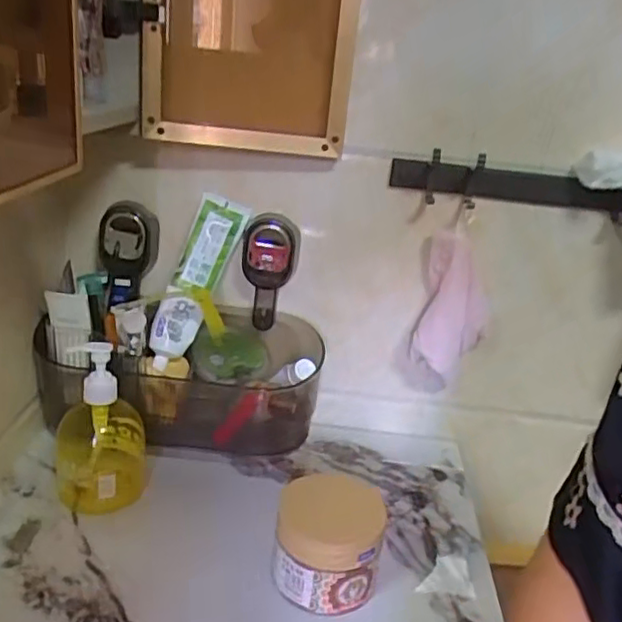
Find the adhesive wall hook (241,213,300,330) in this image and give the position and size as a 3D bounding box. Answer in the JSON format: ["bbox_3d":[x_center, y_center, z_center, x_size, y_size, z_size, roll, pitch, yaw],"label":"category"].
[{"bbox_3d":[-0.048,-0.041,0.722,0.061,0.130,0.027,5,22,-4],"label":"adhesive wall hook"}]

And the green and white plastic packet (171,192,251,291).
[{"bbox_3d":[-0.113,-0.072,0.712,0.053,0.110,0.018,20,0,-8],"label":"green and white plastic packet"}]

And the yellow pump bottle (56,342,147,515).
[{"bbox_3d":[-0.204,0.112,0.623,0.084,0.165,0.079,-1,23,-18],"label":"yellow pump bottle"}]

